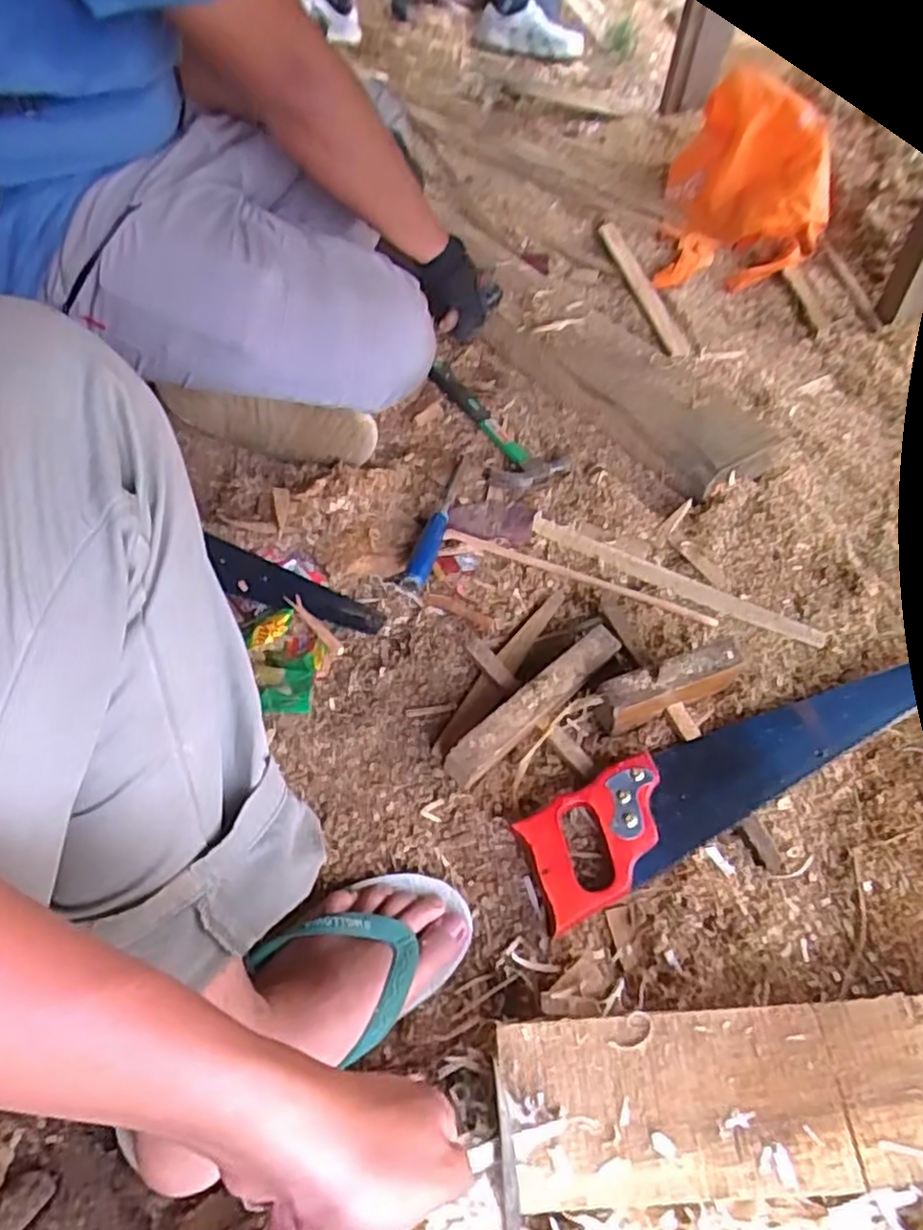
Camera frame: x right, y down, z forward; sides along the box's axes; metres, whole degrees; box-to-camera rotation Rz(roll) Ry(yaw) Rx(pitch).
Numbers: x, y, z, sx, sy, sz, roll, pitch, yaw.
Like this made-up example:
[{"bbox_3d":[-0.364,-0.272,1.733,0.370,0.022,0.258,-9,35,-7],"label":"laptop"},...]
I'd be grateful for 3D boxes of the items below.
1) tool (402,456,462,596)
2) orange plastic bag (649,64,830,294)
[{"bbox_3d":[-0.024,-0.111,0.789,0.025,0.026,0.210,11,53,10],"label":"tool"},{"bbox_3d":[0.468,-0.710,1.188,0.251,0.179,0.452,13,53,11],"label":"orange plastic bag"}]

